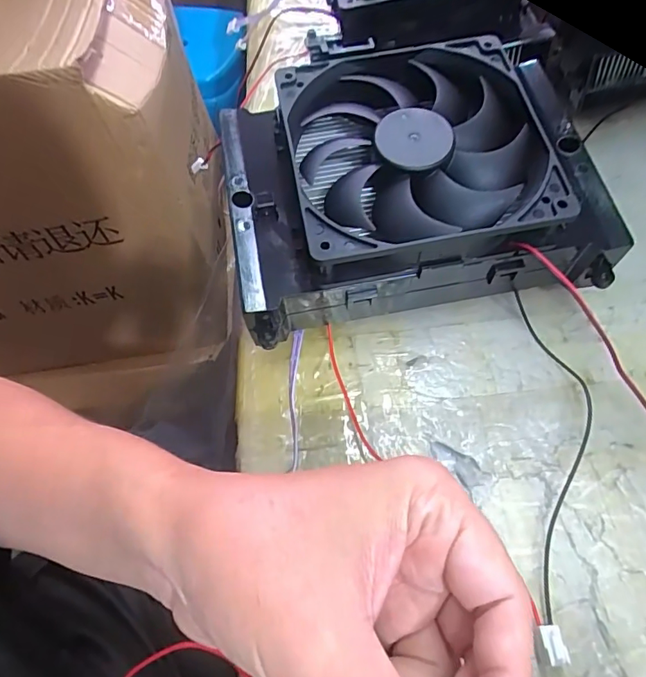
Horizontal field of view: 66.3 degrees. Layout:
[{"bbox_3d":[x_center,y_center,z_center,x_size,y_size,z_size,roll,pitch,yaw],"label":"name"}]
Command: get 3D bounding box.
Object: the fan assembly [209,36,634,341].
[{"bbox_3d":[0.045,-0.073,0.266,0.186,0.092,0.129,-11,59,-2],"label":"fan assembly"}]

